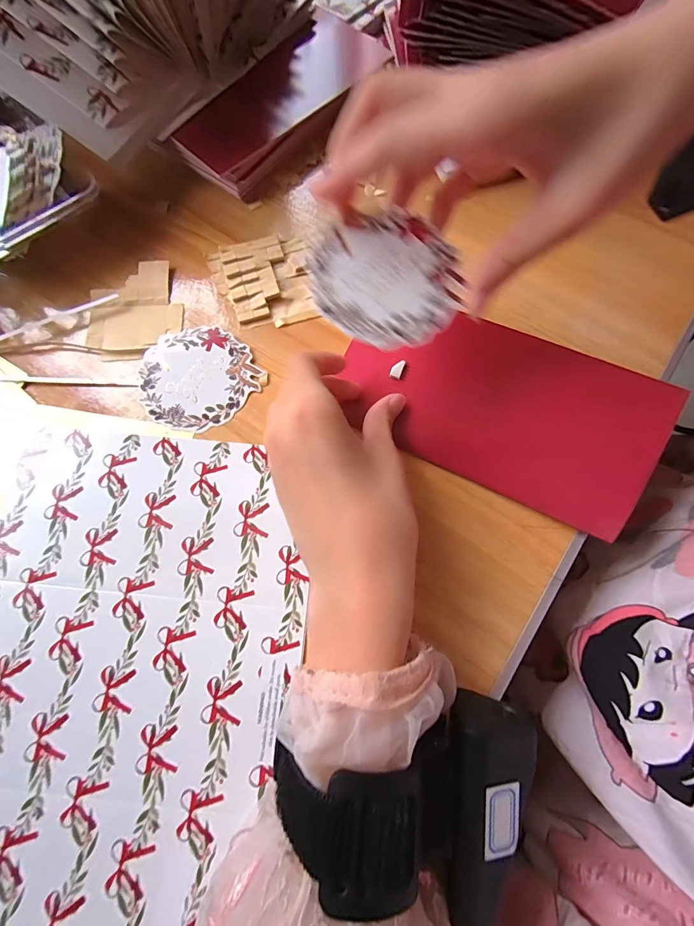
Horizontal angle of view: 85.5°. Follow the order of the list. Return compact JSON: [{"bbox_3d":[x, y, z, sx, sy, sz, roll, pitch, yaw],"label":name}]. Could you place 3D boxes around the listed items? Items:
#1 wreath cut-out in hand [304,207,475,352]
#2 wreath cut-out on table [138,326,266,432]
[{"bbox_3d":[0.018,-0.082,0.168,0.067,0.007,0.062,-15,75,-4],"label":"wreath cut-out in hand"},{"bbox_3d":[-0.092,-0.053,0.227,0.067,0.004,0.066,0,75,0],"label":"wreath cut-out on table"}]

